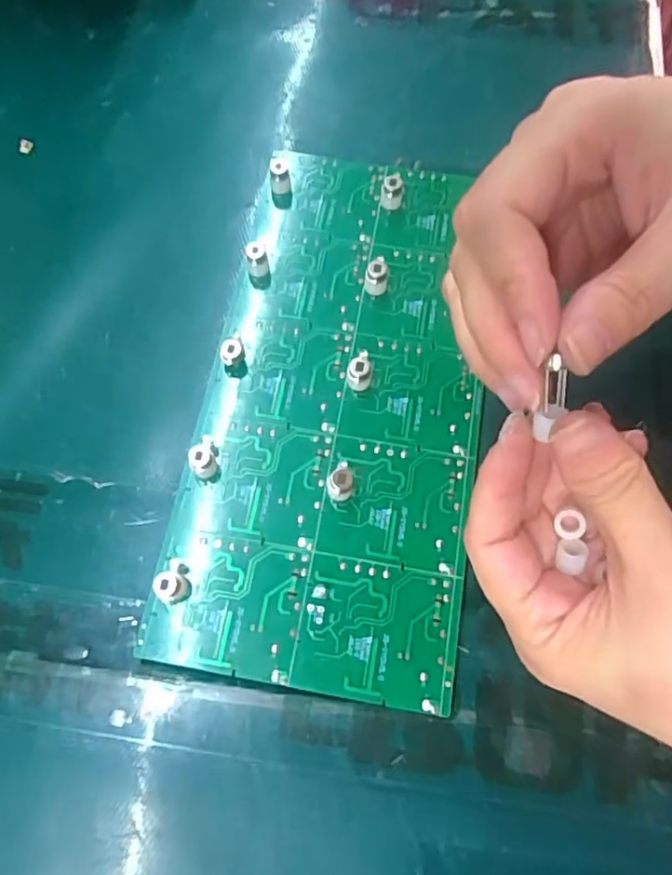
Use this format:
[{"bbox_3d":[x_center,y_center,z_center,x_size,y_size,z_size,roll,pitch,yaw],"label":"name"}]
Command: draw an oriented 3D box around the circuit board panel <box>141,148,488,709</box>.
[{"bbox_3d":[0.005,-0.021,0.246,0.103,0.014,0.226,10,69,3],"label":"circuit board panel"}]

